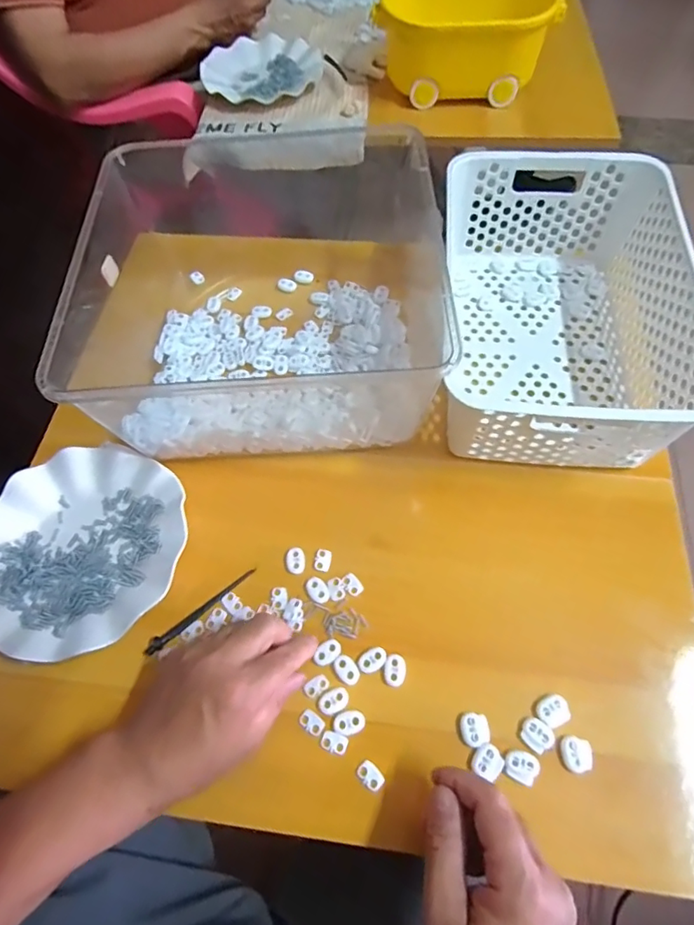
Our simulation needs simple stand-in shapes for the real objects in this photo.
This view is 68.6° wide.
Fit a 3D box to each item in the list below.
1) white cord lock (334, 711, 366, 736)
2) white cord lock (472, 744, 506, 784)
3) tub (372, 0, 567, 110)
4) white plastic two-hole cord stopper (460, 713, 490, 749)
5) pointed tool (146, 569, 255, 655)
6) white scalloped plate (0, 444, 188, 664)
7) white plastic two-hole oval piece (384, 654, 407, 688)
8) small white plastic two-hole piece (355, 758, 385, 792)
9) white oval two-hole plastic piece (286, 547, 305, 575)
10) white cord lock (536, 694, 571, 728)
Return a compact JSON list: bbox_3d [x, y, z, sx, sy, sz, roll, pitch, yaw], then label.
[{"bbox_3d":[0.002,0.191,0.373,0.022,0.004,0.014,-19,62,-7],"label":"white cord lock"},{"bbox_3d":[0.099,0.210,0.356,0.019,0.004,0.021,35,69,19],"label":"white cord lock"},{"bbox_3d":[0.164,-0.581,0.703,0.231,0.116,0.106,0,62,3],"label":"tub"},{"bbox_3d":[0.092,0.192,0.366,0.020,0.004,0.022,-5,62,0],"label":"white plastic two-hole cord stopper"},{"bbox_3d":[-0.121,0.121,0.420,0.102,0.008,0.009,-38,66,-16],"label":"pointed tool"},{"bbox_3d":[-0.230,0.071,0.437,0.176,0.019,0.179,-1,62,2],"label":"white scalloped plate"},{"bbox_3d":[0.037,0.160,0.389,0.016,0.004,0.023,10,63,8],"label":"white plastic two-hole oval piece"},{"bbox_3d":[0.017,0.222,0.359,0.020,0.004,0.014,38,70,20],"label":"small white plastic two-hole piece"},{"bbox_3d":[-0.044,0.083,0.432,0.016,0.004,0.023,-7,62,-1],"label":"white oval two-hole plastic piece"},{"bbox_3d":[0.150,0.181,0.370,0.022,0.005,0.019,-26,64,-11],"label":"white cord lock"}]

